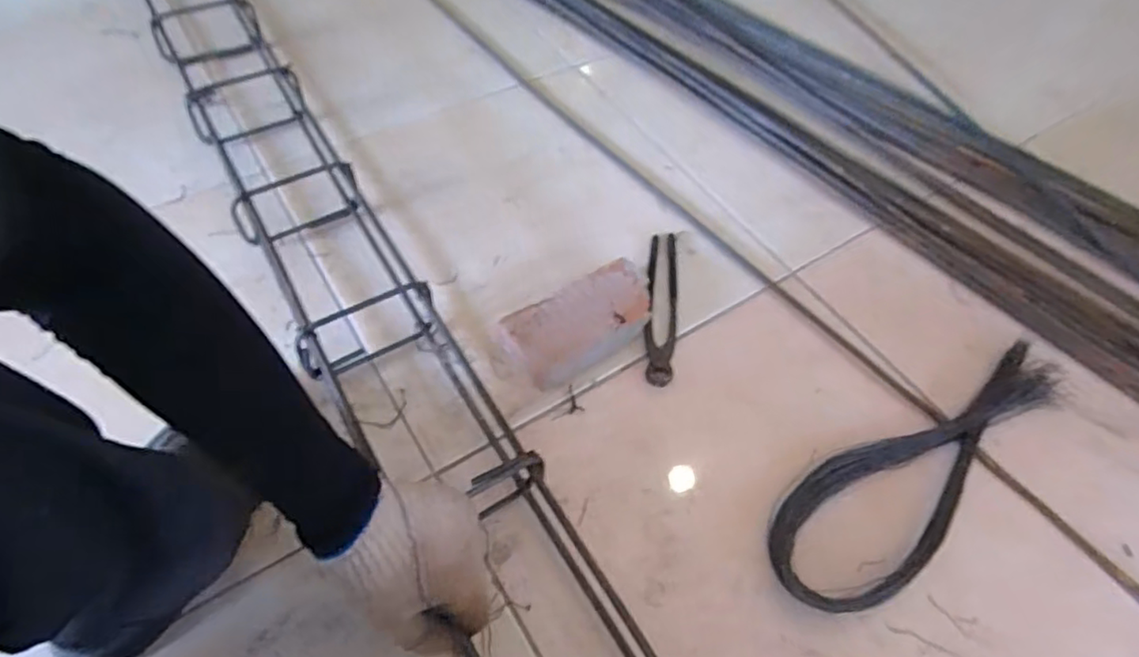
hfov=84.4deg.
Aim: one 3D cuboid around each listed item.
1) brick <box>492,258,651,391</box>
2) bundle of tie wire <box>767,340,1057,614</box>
[{"bbox_3d":[0.009,-0.003,0.703,0.187,0.050,0.092,-26,62,-20],"label":"brick"},{"bbox_3d":[0.372,0.140,0.634,0.413,0.031,0.121,-24,61,-19],"label":"bundle of tie wire"}]

